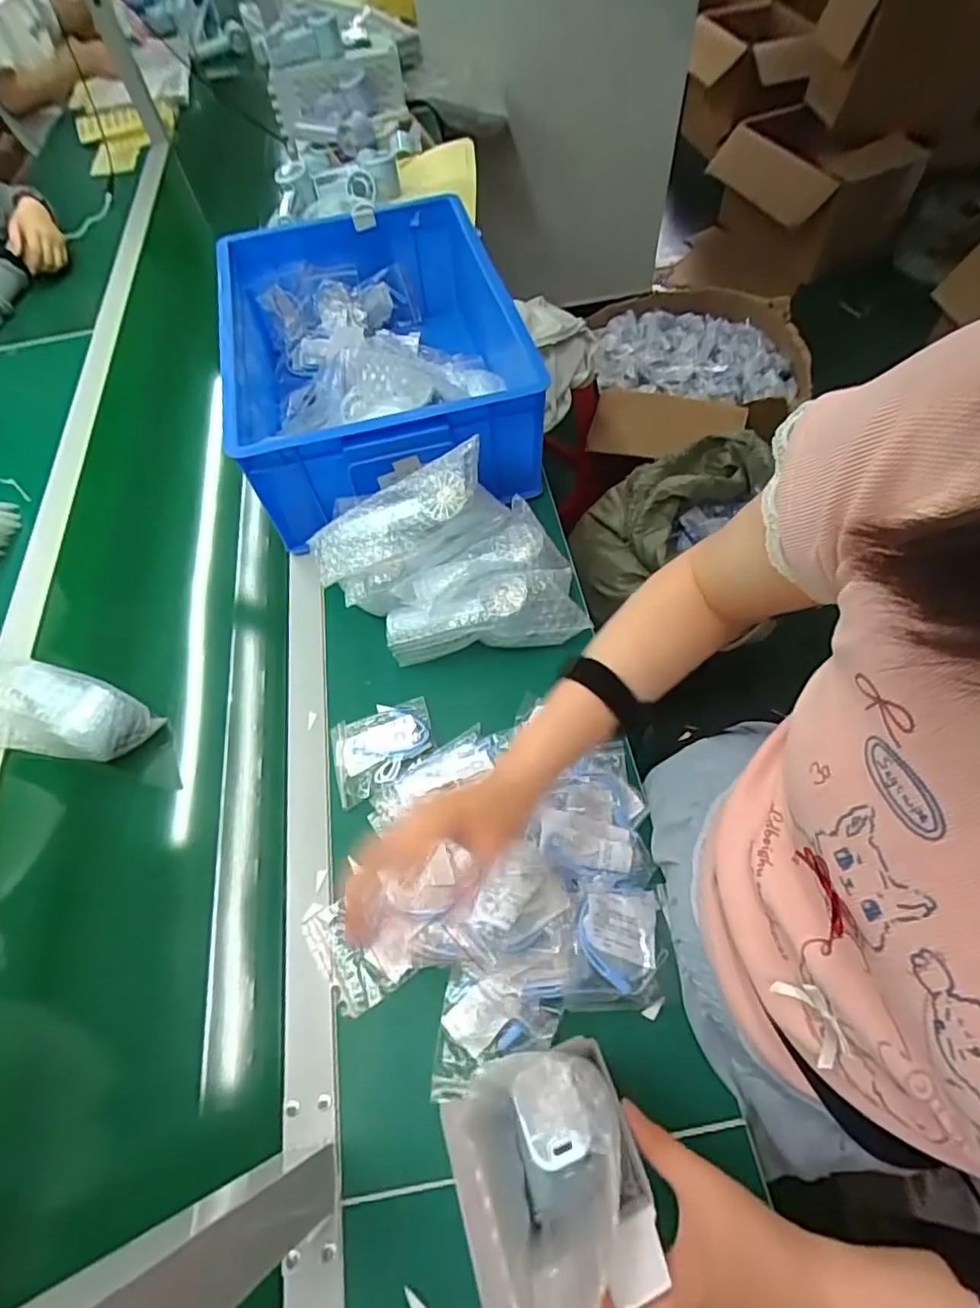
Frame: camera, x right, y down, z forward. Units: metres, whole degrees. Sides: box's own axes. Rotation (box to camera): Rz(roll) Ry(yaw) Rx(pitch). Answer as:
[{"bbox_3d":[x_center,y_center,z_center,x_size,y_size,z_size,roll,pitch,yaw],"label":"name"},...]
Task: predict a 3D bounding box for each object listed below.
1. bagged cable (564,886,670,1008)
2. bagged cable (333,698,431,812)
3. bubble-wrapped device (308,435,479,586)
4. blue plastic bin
[{"bbox_3d":[0.102,0.235,0.473,0.081,0.017,0.088,13,61,-18],"label":"bagged cable"},{"bbox_3d":[-0.108,0.092,0.588,0.101,0.012,0.090,-15,60,-6],"label":"bagged cable"},{"bbox_3d":[-0.097,-0.152,0.621,0.209,0.045,0.076,-29,60,10],"label":"bubble-wrapped device"},{"bbox_3d":[-0.138,-0.388,0.793,0.379,0.176,0.463,-13,60,-4],"label":"blue plastic bin"}]

